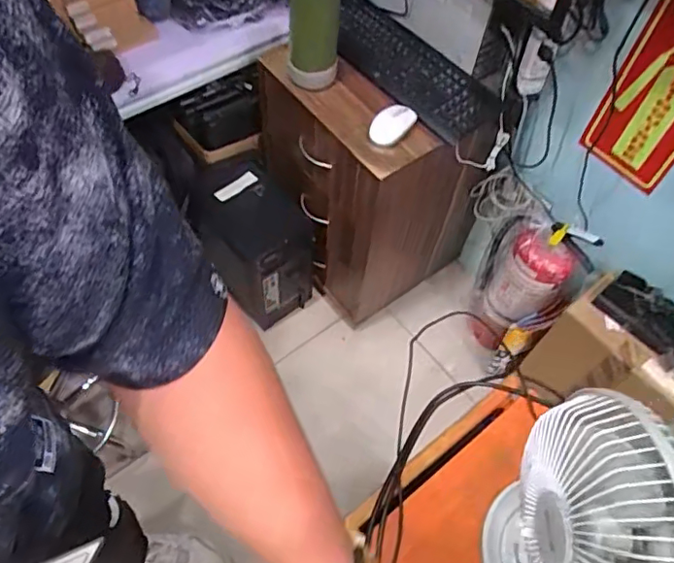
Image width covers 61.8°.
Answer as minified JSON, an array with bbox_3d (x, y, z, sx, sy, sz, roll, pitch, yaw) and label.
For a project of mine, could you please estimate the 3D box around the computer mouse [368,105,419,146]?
[{"bbox_3d":[0.112,-0.317,1.120,0.066,0.033,0.111,36,63,17],"label":"computer mouse"}]

